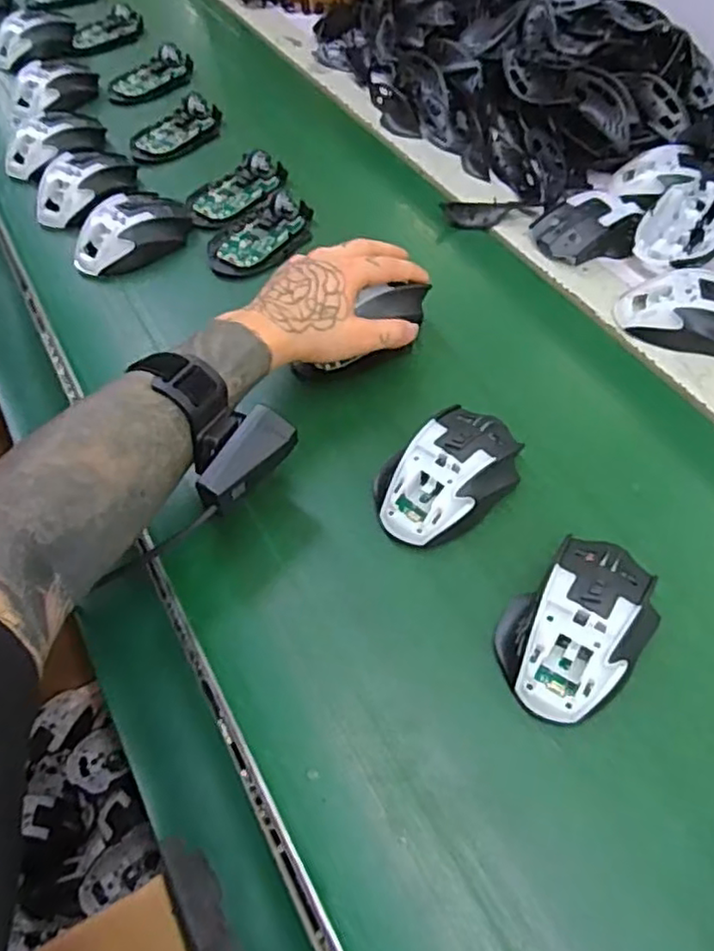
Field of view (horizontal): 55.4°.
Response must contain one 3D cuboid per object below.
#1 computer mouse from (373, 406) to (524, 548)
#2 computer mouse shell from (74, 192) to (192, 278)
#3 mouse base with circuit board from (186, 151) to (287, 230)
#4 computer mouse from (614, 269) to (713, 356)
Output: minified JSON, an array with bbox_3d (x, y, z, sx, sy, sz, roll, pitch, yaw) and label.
[{"bbox_3d":[0.062,-0.002,0.466,0.069,0.037,0.113,37,65,25],"label":"computer mouse"},{"bbox_3d":[-0.213,-0.230,0.638,0.059,0.041,0.114,37,64,25],"label":"computer mouse shell"},{"bbox_3d":[-0.119,-0.286,0.681,0.116,0.023,0.058,-37,61,-21],"label":"mouse base with circuit board"},{"bbox_3d":[0.273,-0.136,0.549,0.112,0.030,0.072,11,56,10],"label":"computer mouse"}]

